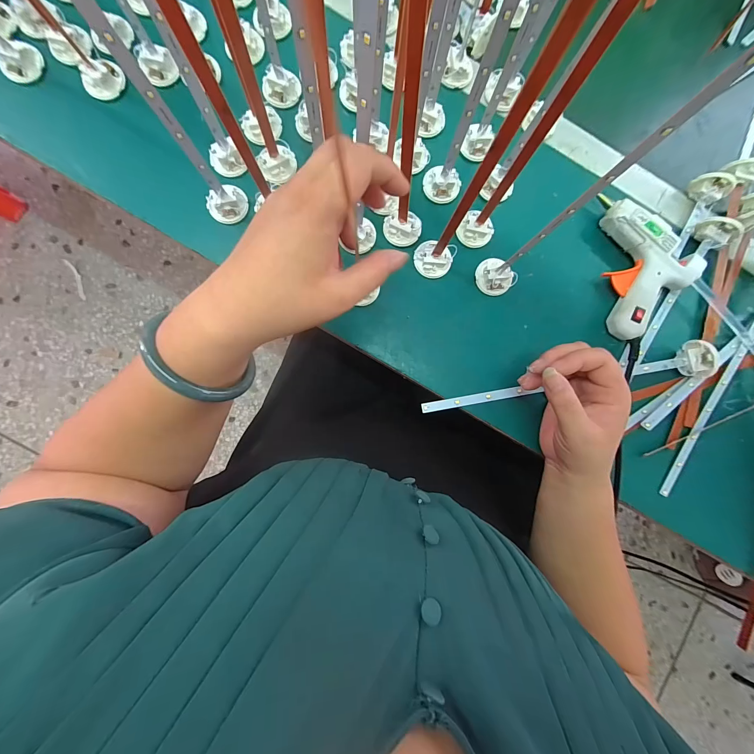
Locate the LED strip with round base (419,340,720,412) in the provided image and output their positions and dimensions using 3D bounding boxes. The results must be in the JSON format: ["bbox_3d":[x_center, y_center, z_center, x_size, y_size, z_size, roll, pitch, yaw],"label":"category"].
[{"bbox_3d":[0.190,0.007,0.330,0.287,0.026,0.033,-11,89,2],"label":"LED strip with round base"}]

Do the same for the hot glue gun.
[{"bbox_3d":[0.284,-0.115,0.335,0.079,0.033,0.143,-4,87,-5],"label":"hot glue gun"}]

